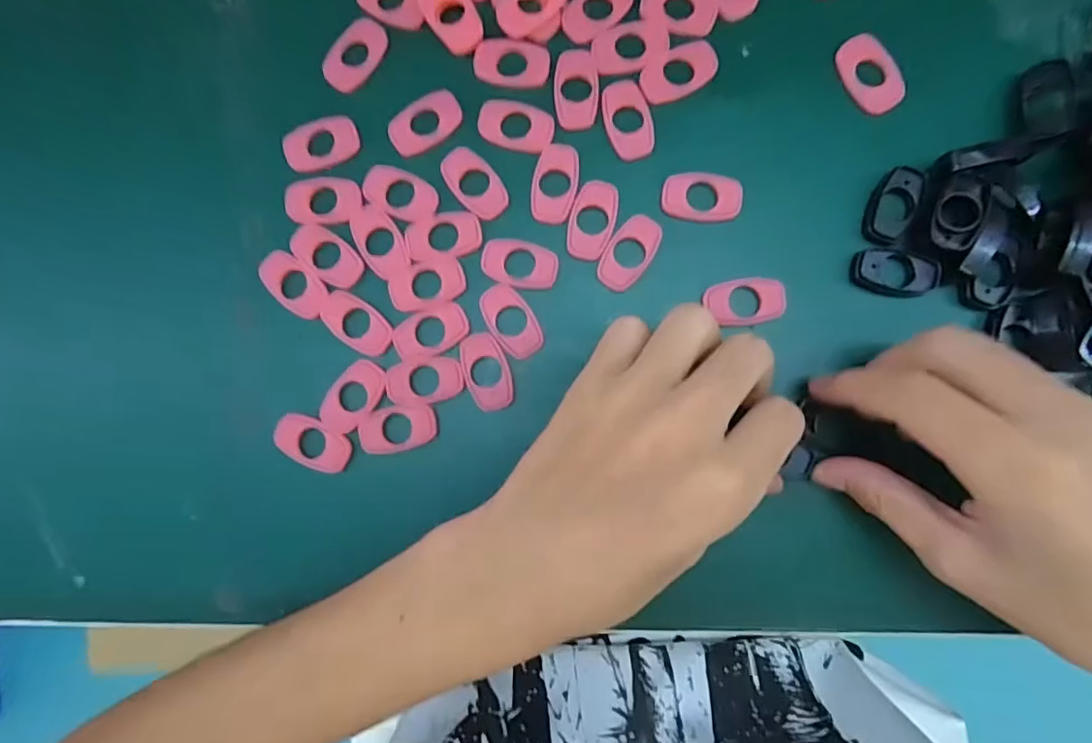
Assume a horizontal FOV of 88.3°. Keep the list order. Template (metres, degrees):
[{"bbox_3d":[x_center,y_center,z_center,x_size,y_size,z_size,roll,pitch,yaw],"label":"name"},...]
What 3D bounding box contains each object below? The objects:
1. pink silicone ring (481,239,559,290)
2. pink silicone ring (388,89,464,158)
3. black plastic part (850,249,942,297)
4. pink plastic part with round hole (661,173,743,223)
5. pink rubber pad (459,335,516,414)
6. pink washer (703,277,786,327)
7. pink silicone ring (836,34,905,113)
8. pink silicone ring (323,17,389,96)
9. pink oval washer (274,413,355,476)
[{"bbox_3d":[-0.011,-0.045,0.234,0.032,0.004,0.019,18,89,4],"label":"pink silicone ring"},{"bbox_3d":[-0.052,-0.107,0.239,0.032,0.004,0.021,-32,86,2],"label":"pink silicone ring"},{"bbox_3d":[0.141,-0.040,0.228,0.032,0.004,0.017,11,100,19],"label":"black plastic part"},{"bbox_3d":[0.065,-0.072,0.234,0.032,0.006,0.019,2,88,4],"label":"pink plastic part with round hole"},{"bbox_3d":[-0.025,0.000,0.234,0.019,0.007,0.033,-17,87,3],"label":"pink rubber pad"},{"bbox_3d":[0.081,-0.028,0.229,0.031,0.004,0.019,-10,88,3],"label":"pink washer"},{"bbox_3d":[0.134,-0.123,0.231,0.021,0.004,0.033,-25,86,3],"label":"pink silicone ring"},{"bbox_3d":[-0.083,-0.138,0.243,0.019,0.004,0.033,32,90,4],"label":"pink silicone ring"},{"bbox_3d":[-0.099,0.030,0.236,0.033,0.005,0.018,24,90,4],"label":"pink oval washer"}]

